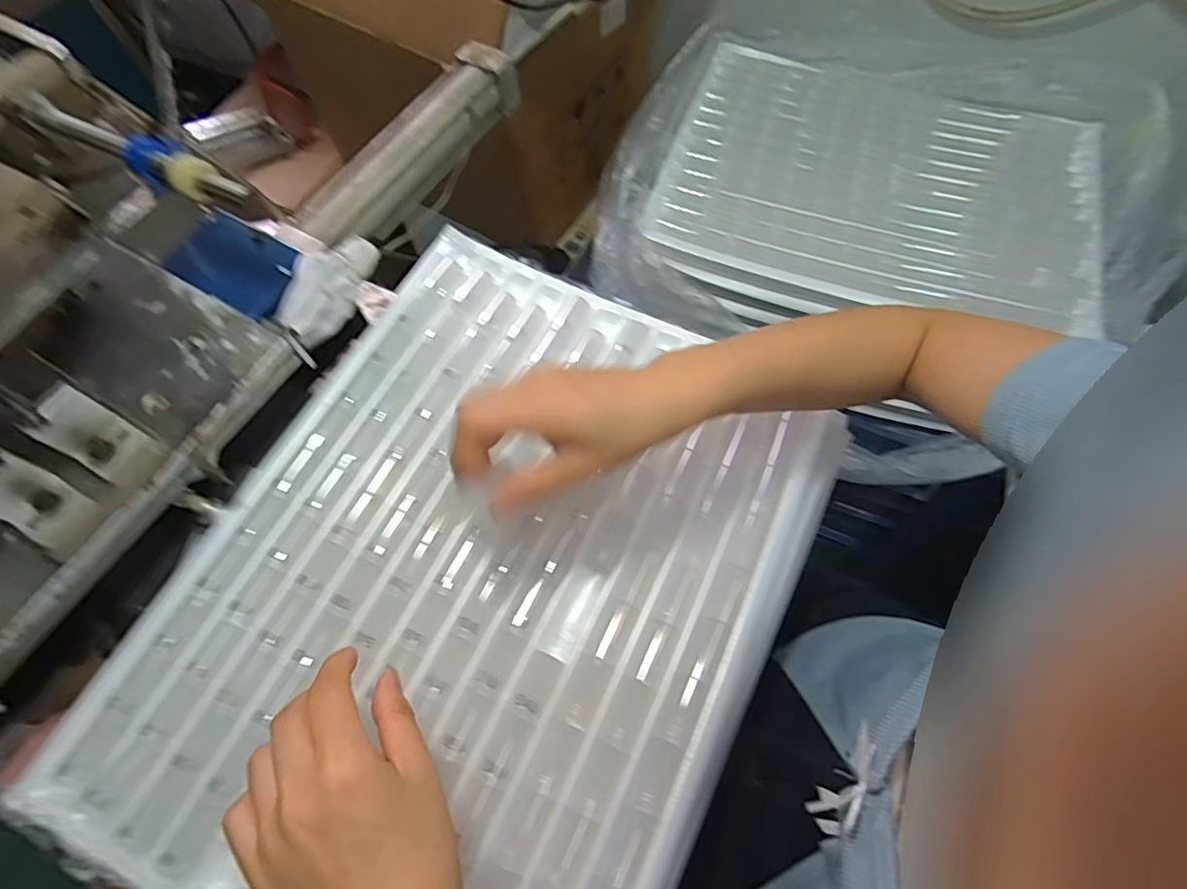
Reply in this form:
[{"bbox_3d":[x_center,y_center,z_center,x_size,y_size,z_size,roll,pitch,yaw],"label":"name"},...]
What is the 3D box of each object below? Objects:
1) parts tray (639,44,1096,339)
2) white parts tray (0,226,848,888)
[{"bbox_3d":[0.313,-0.286,0.670,0.447,0.027,0.334,19,67,9],"label":"parts tray"},{"bbox_3d":[-0.069,0.082,0.392,0.355,0.031,0.451,25,68,12],"label":"white parts tray"}]

